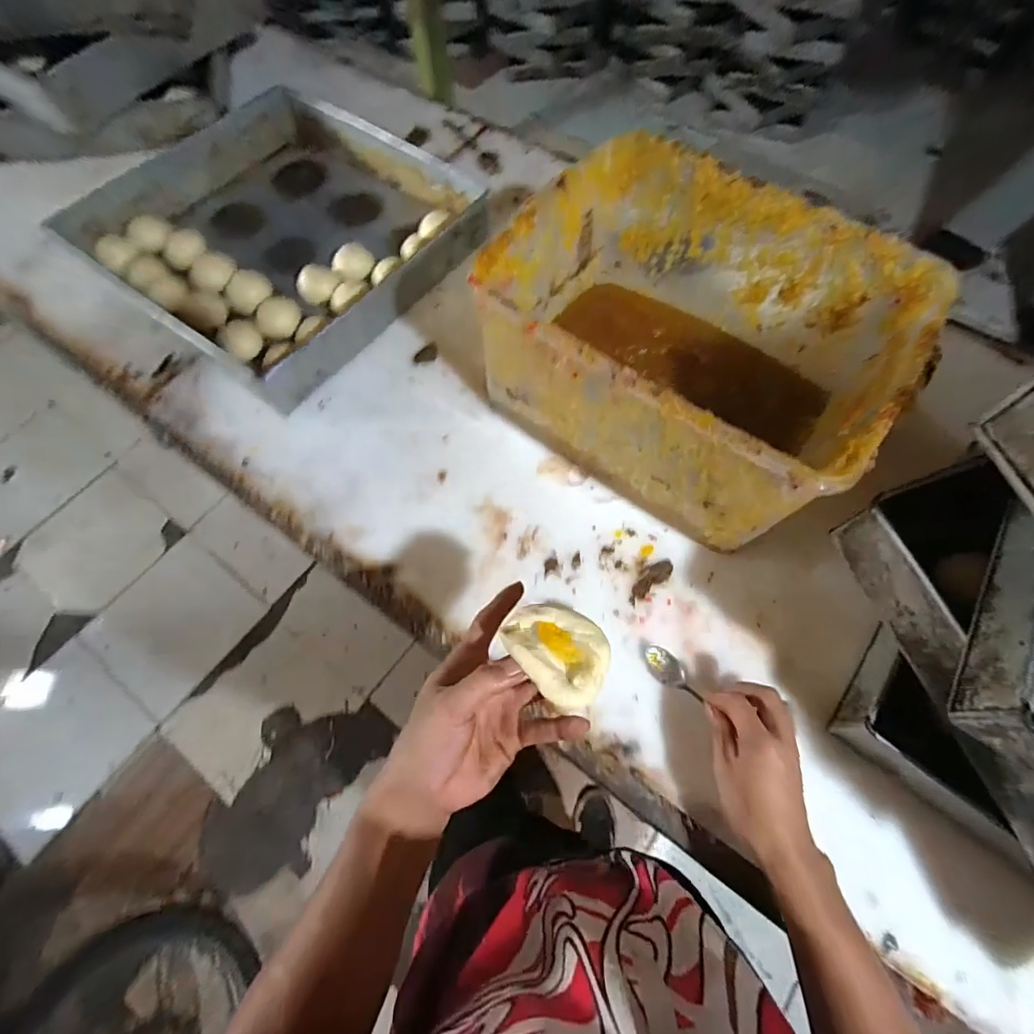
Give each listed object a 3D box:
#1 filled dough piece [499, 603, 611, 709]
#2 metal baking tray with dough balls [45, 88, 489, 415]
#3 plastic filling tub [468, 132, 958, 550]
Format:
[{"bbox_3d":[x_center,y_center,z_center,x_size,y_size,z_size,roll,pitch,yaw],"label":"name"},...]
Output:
[{"bbox_3d":[0.028,0.084,0.307,0.053,0.018,0.071,-37,72,-14],"label":"filled dough piece"},{"bbox_3d":[-0.311,-0.390,0.653,0.401,0.086,0.409,35,72,14],"label":"metal baking tray with dough balls"},{"bbox_3d":[0.173,-0.180,0.496,0.368,0.174,0.291,32,71,13],"label":"plastic filling tub"}]

